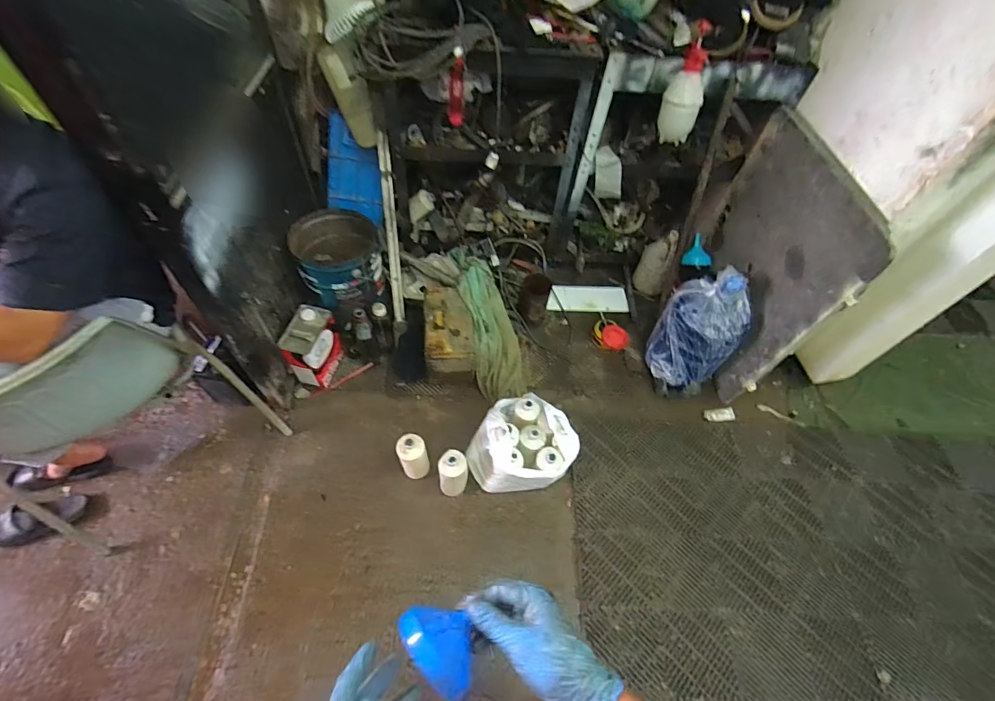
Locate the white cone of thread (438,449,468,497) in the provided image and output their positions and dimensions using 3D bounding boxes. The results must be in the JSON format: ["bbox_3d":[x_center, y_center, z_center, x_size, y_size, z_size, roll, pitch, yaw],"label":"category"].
[{"bbox_3d":[-0.137,0.383,1.322,0.090,0.214,0.089,-4,55,-8],"label":"white cone of thread"}]

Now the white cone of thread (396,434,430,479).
[{"bbox_3d":[-0.261,0.329,1.338,0.092,0.200,0.073,-12,56,-14],"label":"white cone of thread"}]

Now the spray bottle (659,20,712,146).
[{"bbox_3d":[0.573,-0.792,1.296,0.111,0.290,0.138,21,55,9],"label":"spray bottle"}]

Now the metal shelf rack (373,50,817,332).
[{"bbox_3d":[0.268,-0.605,1.621,1.373,0.847,0.520,-3,55,-8],"label":"metal shelf rack"}]

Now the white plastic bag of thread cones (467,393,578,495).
[{"bbox_3d":[0.073,0.301,1.383,0.323,0.199,0.284,-3,55,-8],"label":"white plastic bag of thread cones"}]

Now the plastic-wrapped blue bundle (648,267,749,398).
[{"bbox_3d":[0.702,-0.062,1.520,0.213,0.454,0.235,3,55,-3],"label":"plastic-wrapped blue bundle"}]

